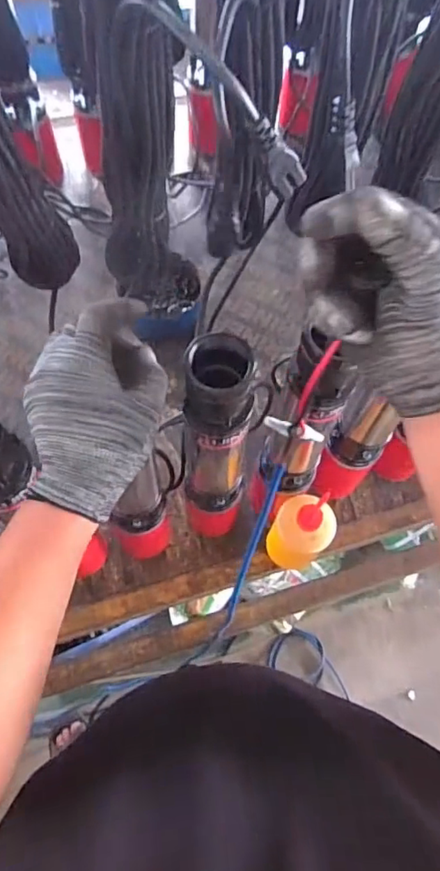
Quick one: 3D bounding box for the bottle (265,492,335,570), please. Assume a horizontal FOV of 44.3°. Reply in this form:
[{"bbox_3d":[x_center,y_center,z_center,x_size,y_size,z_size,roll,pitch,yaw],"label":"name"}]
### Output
[{"bbox_3d":[0.106,0.130,0.723,0.068,0.184,0.073,1,67,-2],"label":"bottle"}]

